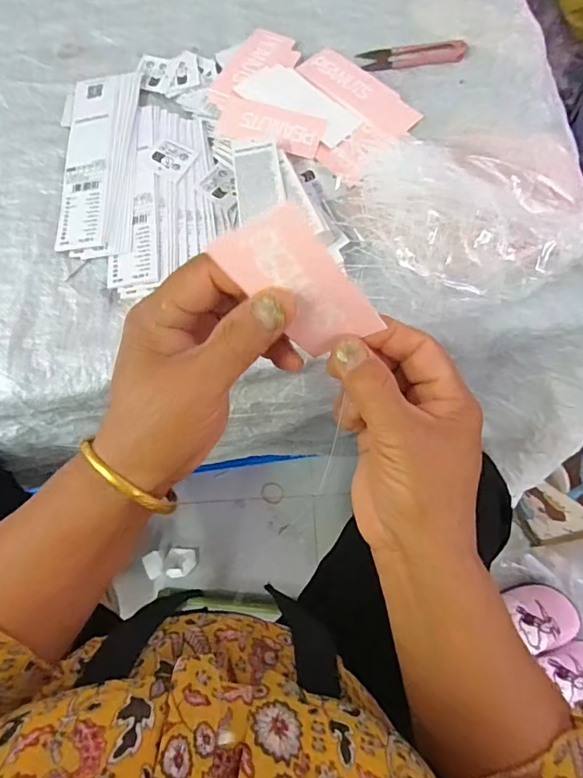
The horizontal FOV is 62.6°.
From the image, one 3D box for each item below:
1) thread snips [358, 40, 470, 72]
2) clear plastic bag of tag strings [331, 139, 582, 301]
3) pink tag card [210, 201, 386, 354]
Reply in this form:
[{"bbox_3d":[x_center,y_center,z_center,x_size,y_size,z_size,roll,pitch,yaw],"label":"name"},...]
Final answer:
[{"bbox_3d":[0.119,-0.330,0.470,0.098,0.015,0.028,-3,73,-1],"label":"thread snips"},{"bbox_3d":[0.182,-0.133,0.388,0.286,0.046,0.131,5,73,2],"label":"clear plastic bag of tag strings"},{"bbox_3d":[0.006,-0.044,0.223,0.043,0.090,0.008,-19,55,27],"label":"pink tag card"}]

